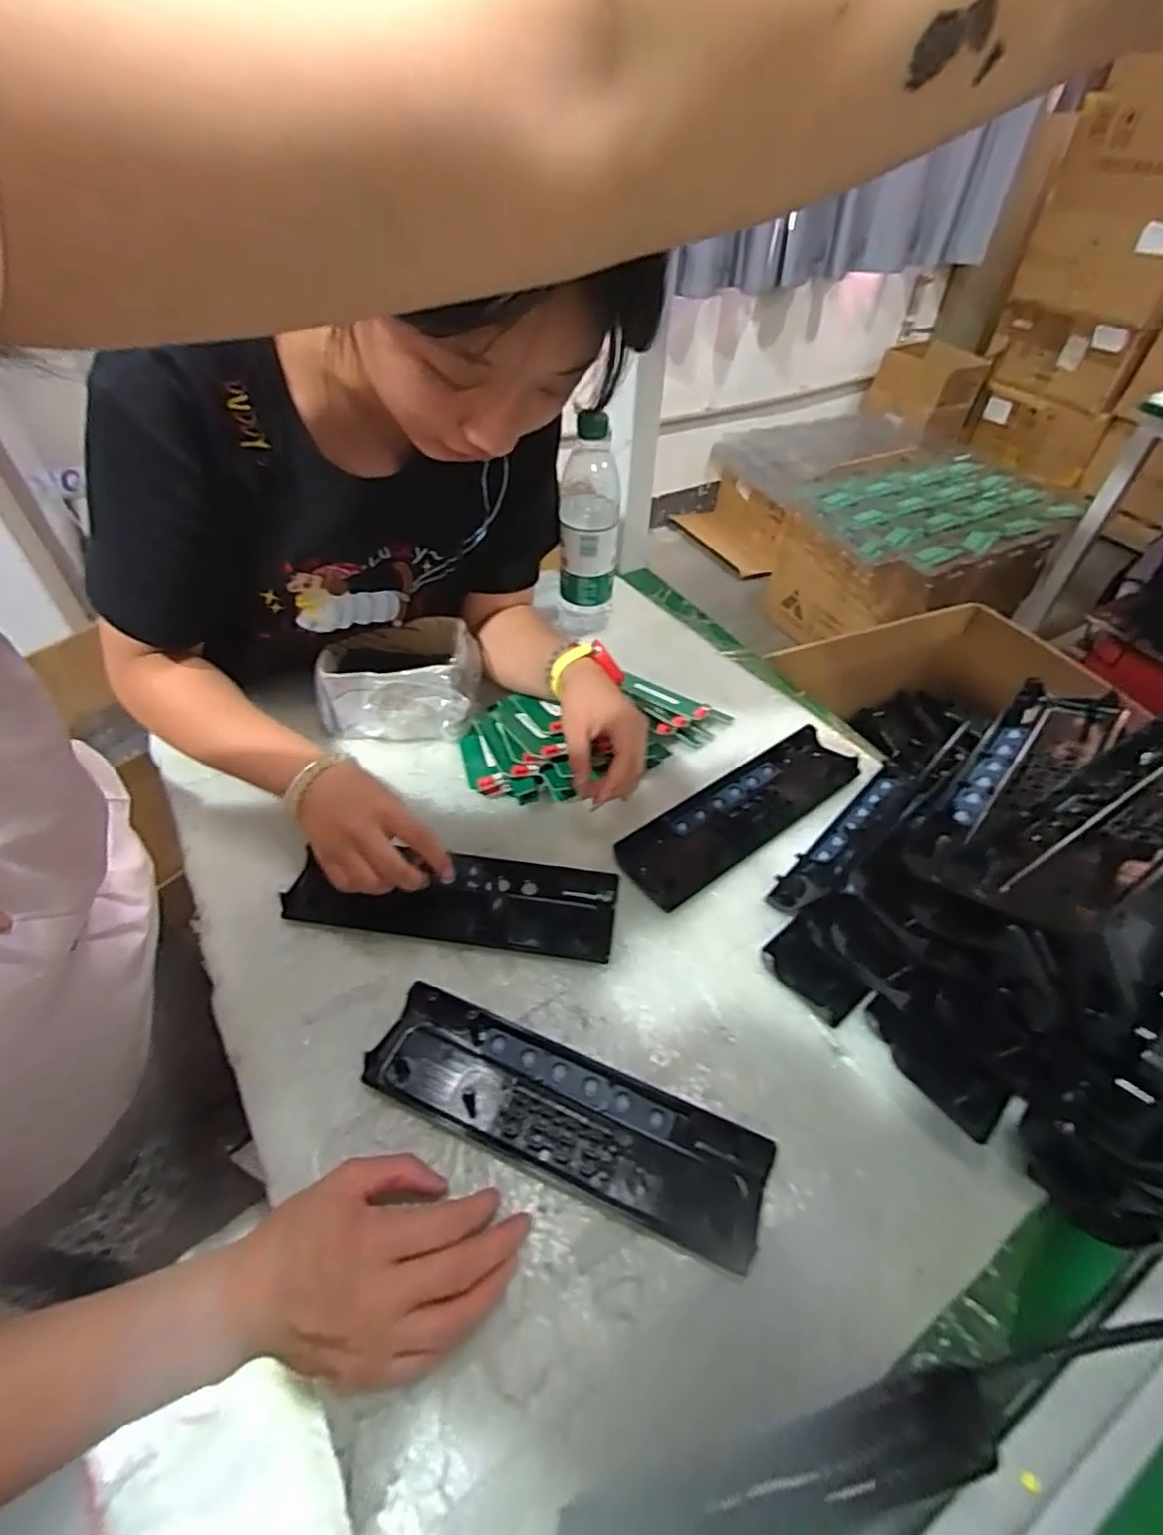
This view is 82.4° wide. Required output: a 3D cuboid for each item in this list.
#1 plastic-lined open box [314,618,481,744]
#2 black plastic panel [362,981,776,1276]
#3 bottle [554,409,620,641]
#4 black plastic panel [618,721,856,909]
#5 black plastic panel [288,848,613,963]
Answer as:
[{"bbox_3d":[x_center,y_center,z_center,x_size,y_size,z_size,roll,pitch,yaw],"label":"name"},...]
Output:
[{"bbox_3d":[-0.171,-0.085,0.638,0.139,0.074,0.099,1,47,0],"label":"plastic-lined open box"},{"bbox_3d":[-0.013,0.211,0.408,0.243,0.022,0.070,19,49,15],"label":"black plastic panel"},{"bbox_3d":[0.008,-0.255,0.713,0.062,0.226,0.067,3,47,2],"label":"bottle"},{"bbox_3d":[0.143,0.035,0.577,0.248,0.020,0.071,-28,53,-24],"label":"black plastic panel"},{"bbox_3d":[-0.098,0.099,0.506,0.244,0.019,0.065,6,47,4],"label":"black plastic panel"}]

